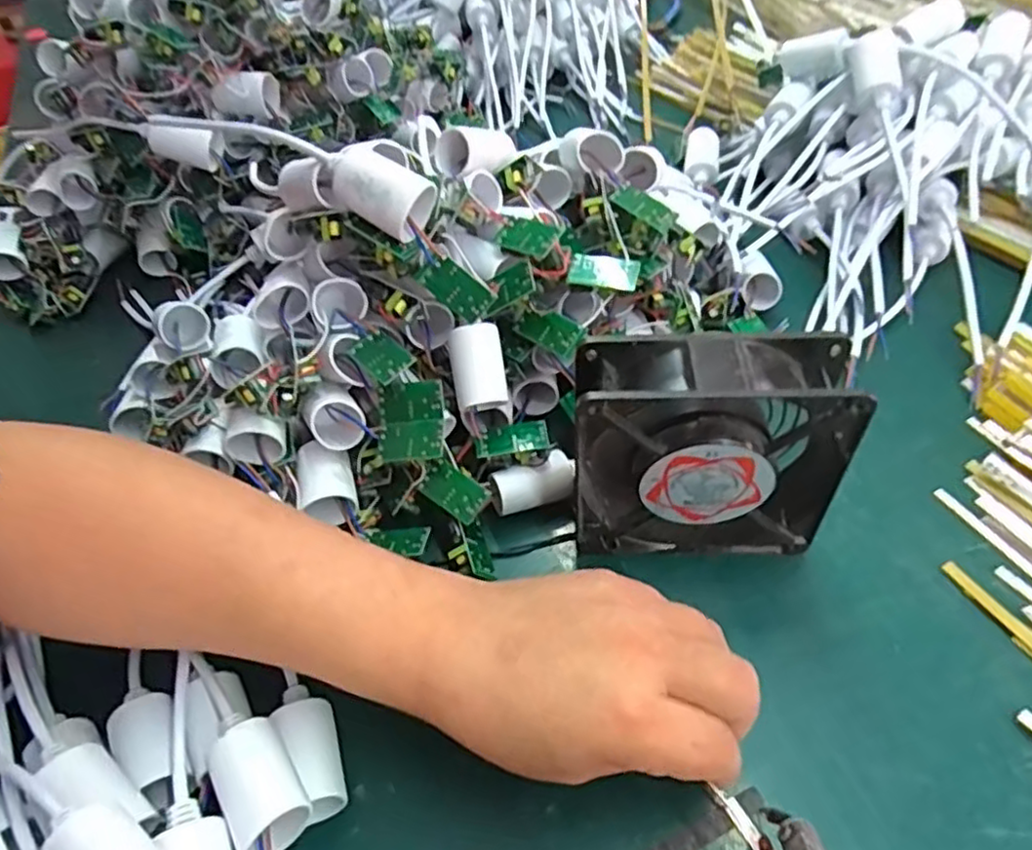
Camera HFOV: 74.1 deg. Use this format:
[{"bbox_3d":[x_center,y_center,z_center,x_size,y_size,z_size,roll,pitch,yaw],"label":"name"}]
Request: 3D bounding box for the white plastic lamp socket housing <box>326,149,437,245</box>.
[{"bbox_3d":[-0.065,-0.113,0.333,0.049,0.032,0.029,32,91,8],"label":"white plastic lamp socket housing"}]

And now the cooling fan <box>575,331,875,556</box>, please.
[{"bbox_3d":[0.090,0.014,0.326,0.121,0.120,0.038,-1,48,4],"label":"cooling fan"}]

